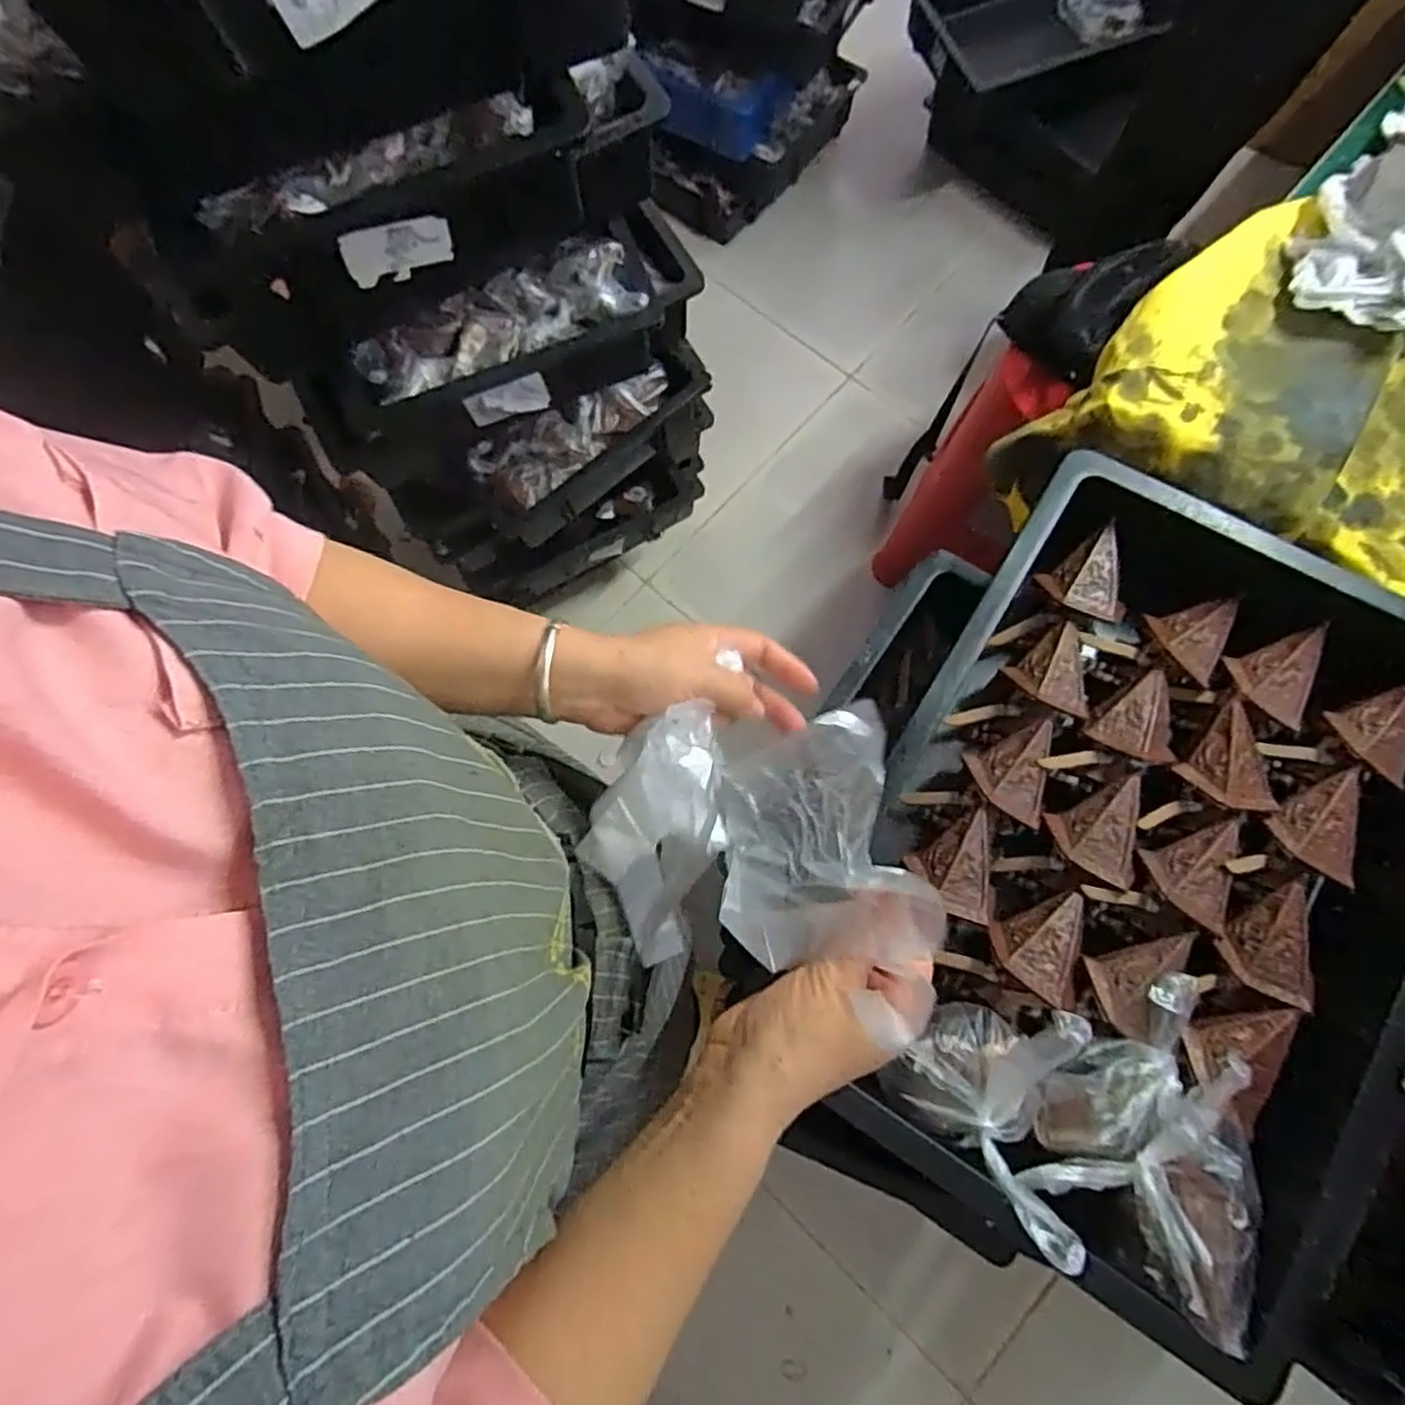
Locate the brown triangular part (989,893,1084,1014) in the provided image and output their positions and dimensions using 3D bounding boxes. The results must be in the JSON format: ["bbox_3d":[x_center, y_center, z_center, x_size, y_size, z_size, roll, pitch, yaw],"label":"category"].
[{"bbox_3d":[0.211,0.153,0.463,0.052,0.021,0.066,11,75,4],"label":"brown triangular part"}]

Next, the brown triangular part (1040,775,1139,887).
[{"bbox_3d":[0.265,0.087,0.475,0.062,0.014,0.058,-22,62,4],"label":"brown triangular part"}]

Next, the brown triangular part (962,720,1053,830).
[{"bbox_3d":[0.207,0.045,0.497,0.050,0.018,0.070,12,75,4],"label":"brown triangular part"}]

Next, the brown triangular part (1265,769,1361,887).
[{"bbox_3d":[0.405,0.079,0.470,0.068,0.012,0.052,-35,77,-8],"label":"brown triangular part"}]

